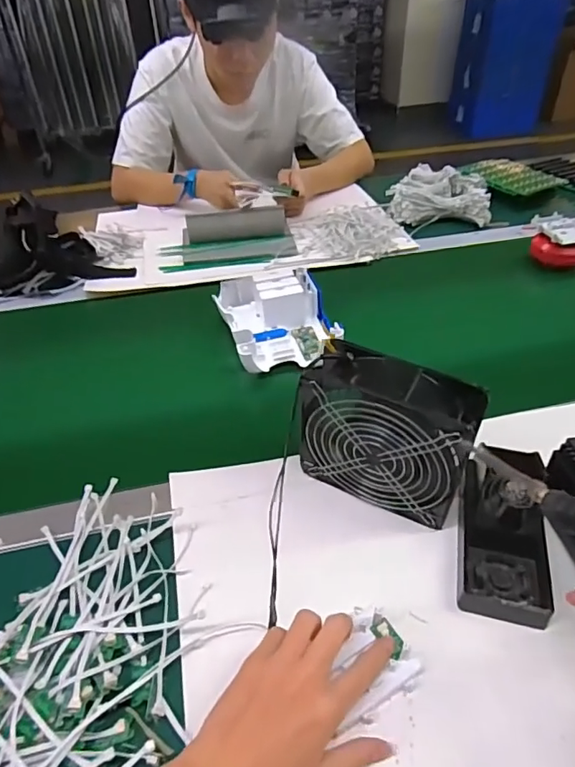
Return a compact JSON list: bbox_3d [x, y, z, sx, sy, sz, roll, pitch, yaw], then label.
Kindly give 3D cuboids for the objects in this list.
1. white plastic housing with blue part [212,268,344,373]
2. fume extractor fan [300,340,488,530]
[{"bbox_3d":[-0.014,-0.094,0.720,0.138,0.053,0.180,-10,42,-8],"label":"white plastic housing with blue part"},{"bbox_3d":[0.091,0.048,0.484,0.150,0.138,0.063,19,46,22],"label":"fume extractor fan"}]

